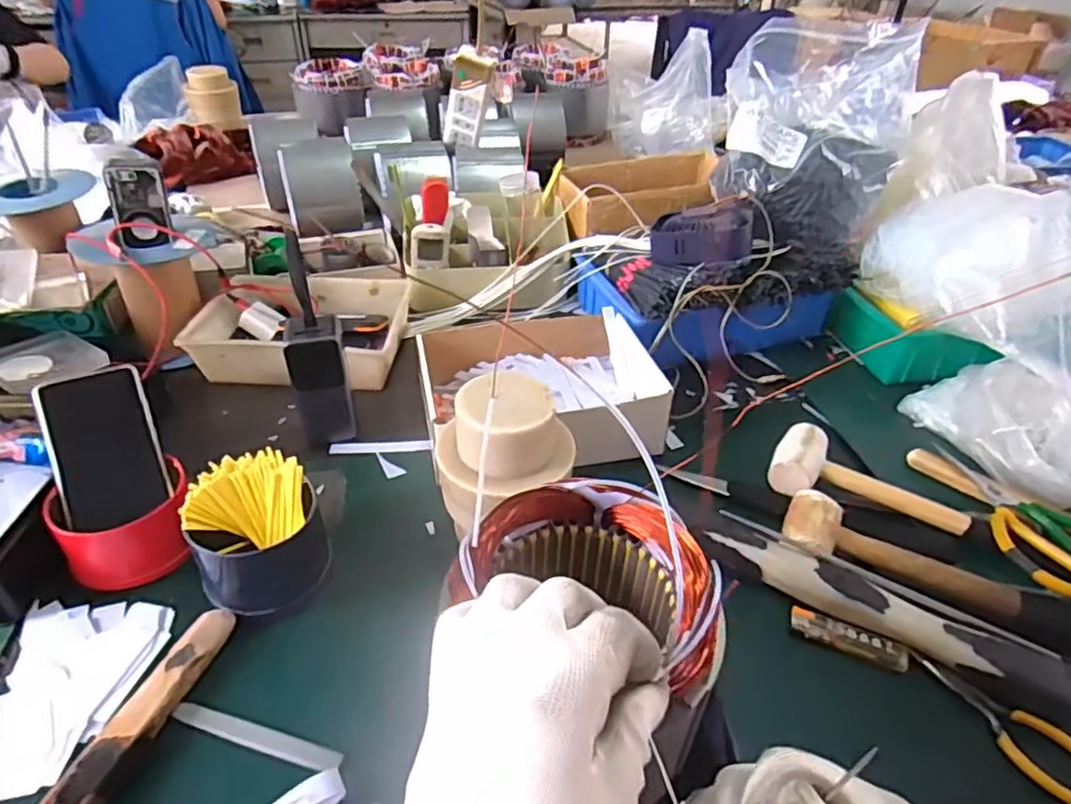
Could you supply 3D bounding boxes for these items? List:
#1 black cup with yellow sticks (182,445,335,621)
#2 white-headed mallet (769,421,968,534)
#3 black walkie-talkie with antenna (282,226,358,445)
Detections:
[{"bbox_3d":[-0.225,0.107,0.531,0.094,0.088,0.090,0,39,0],"label":"black cup with yellow sticks"},{"bbox_3d":[0.312,0.079,0.610,0.170,0.035,0.083,21,43,23],"label":"white-headed mallet"},{"bbox_3d":[-0.215,-0.051,0.638,0.057,0.198,0.047,-7,39,-10],"label":"black walkie-talkie with antenna"}]

